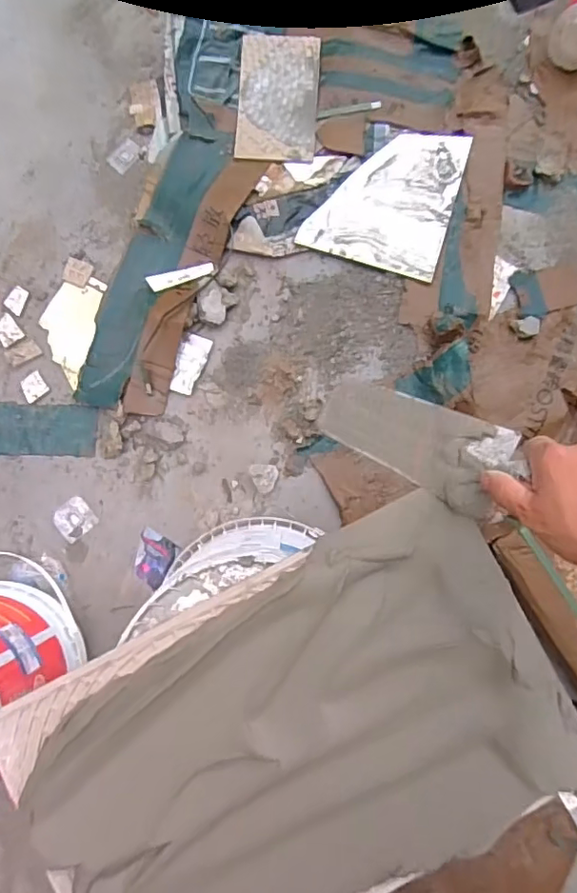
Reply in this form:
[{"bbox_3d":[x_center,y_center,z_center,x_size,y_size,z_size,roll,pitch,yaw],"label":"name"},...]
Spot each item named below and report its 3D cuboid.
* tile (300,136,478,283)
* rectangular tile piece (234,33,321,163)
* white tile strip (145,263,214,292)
[{"bbox_3d":[0.174,-0.447,0.991,0.237,0.015,0.258,17,86,5],"label":"tile"},{"bbox_3d":[-0.019,-0.629,1.002,0.142,0.005,0.242,3,85,4],"label":"rectangular tile piece"},{"bbox_3d":[-0.188,-0.299,0.974,0.117,0.009,0.032,-16,84,2],"label":"white tile strip"}]

